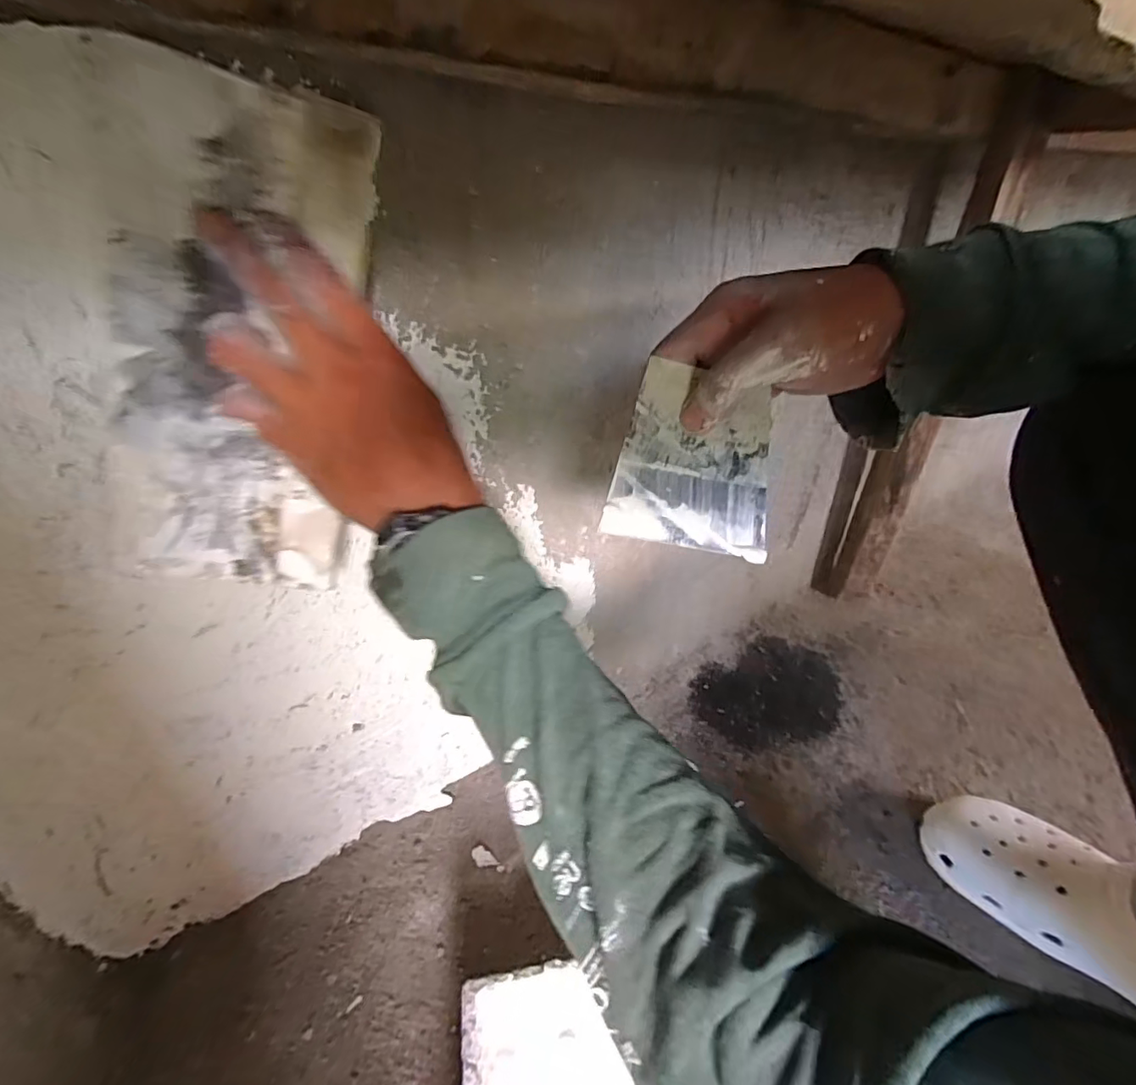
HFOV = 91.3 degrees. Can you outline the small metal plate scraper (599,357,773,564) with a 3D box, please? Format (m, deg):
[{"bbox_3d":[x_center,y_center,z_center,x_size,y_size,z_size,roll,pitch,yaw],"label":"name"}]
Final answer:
[{"bbox_3d":[0.074,-0.044,0.310,0.094,0.094,0.006,11,0,-13],"label":"small metal plate scraper"}]

